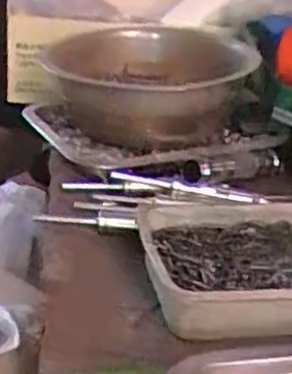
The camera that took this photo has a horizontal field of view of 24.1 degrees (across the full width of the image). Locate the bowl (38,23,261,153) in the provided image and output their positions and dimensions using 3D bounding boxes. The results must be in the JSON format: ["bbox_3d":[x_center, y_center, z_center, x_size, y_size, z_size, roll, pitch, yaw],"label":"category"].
[{"bbox_3d":[0.001,-0.112,0.743,0.216,0.089,0.255,1,28,-4],"label":"bowl"}]

